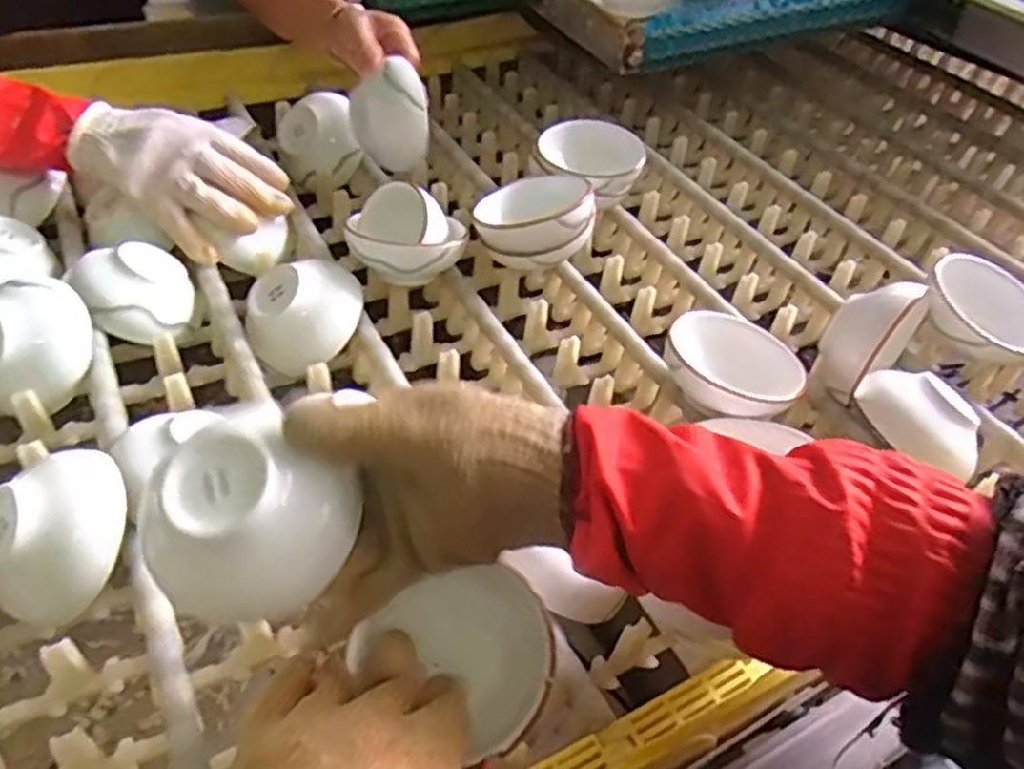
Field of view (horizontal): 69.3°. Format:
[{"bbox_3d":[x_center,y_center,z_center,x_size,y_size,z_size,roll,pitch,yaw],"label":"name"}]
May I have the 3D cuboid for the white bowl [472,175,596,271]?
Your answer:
[{"bbox_3d":[0.020,-0.152,0.699,0.121,0.066,0.090,2,35,26],"label":"white bowl"}]

